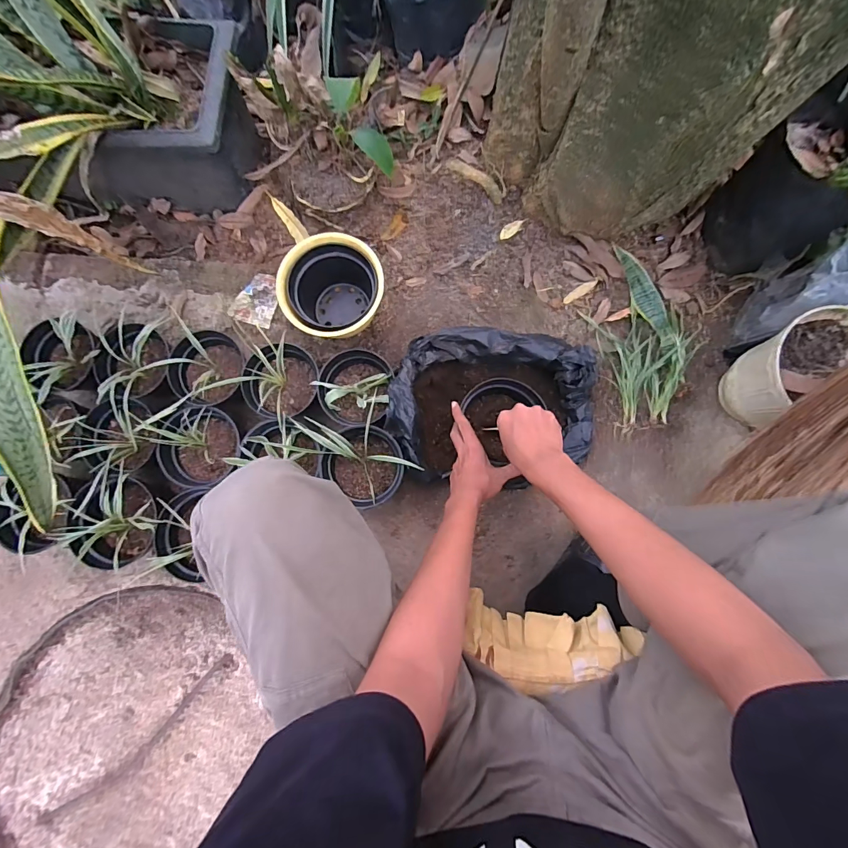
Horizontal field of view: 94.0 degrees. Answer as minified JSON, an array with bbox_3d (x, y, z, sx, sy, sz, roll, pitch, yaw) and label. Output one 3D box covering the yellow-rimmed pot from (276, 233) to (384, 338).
[{"bbox_3d":[-0.159,-0.228,0.722,0.162,0.139,0.170,0,80,1],"label":"yellow-rimmed pot"}]

